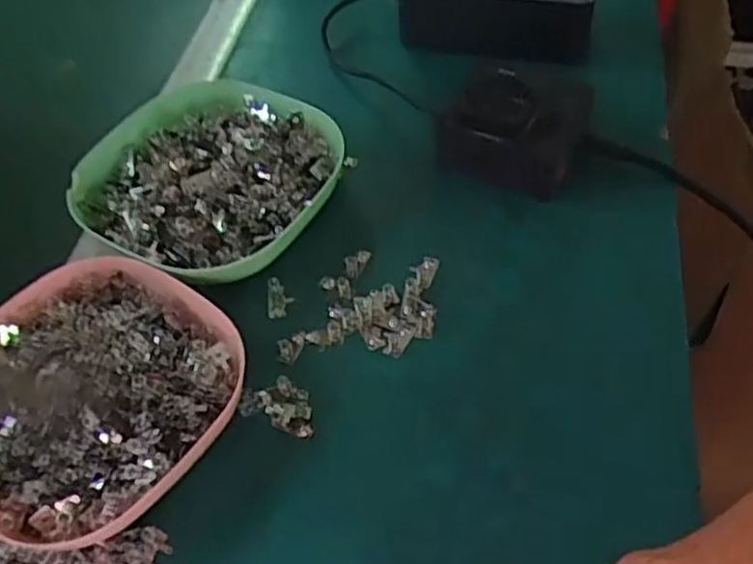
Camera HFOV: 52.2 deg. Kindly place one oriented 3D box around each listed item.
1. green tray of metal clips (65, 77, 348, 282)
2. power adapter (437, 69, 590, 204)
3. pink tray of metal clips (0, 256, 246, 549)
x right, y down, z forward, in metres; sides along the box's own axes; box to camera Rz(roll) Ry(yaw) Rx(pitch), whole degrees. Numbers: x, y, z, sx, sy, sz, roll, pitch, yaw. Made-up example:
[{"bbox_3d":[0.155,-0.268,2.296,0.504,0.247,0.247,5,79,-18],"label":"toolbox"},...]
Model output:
[{"bbox_3d":[-0.099,-0.062,0.453,0.138,0.030,0.139,16,53,19],"label":"green tray of metal clips"},{"bbox_3d":[0.078,-0.090,0.444,0.077,0.038,0.063,19,54,20],"label":"power adapter"},{"bbox_3d":[-0.139,0.049,0.360,0.134,0.034,0.133,28,58,26],"label":"pink tray of metal clips"}]

